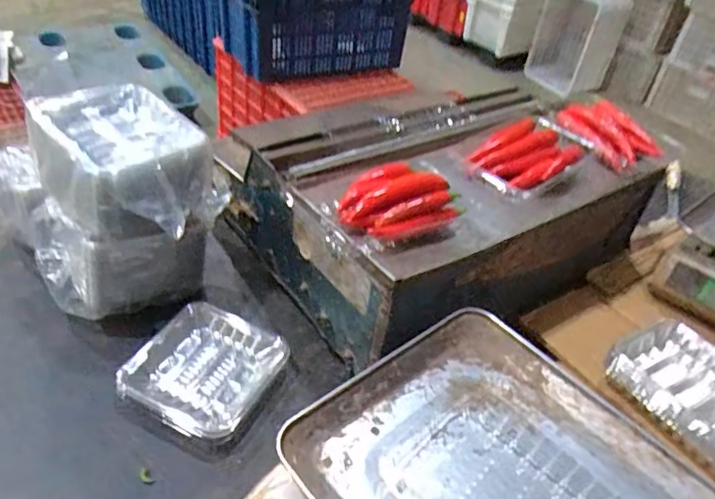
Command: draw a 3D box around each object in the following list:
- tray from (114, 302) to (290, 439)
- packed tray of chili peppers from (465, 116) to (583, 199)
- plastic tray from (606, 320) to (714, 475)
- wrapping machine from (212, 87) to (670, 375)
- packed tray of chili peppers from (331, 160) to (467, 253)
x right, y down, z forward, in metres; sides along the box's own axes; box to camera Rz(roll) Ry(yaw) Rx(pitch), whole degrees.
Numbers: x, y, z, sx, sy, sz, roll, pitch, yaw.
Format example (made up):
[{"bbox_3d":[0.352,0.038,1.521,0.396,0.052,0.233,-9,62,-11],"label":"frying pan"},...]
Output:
[{"bbox_3d":[-0.160,0.127,0.583,0.136,0.032,0.142,23,43,19],"label":"tray"},{"bbox_3d":[0.203,-0.114,0.658,0.092,0.031,0.131,36,47,30],"label":"packed tray of chili peppers"},{"bbox_3d":[0.374,0.164,0.581,0.132,0.050,0.189,-20,47,-28],"label":"plastic tray"},{"bbox_3d":[0.120,-0.079,0.716,0.470,0.182,0.308,-21,47,-29],"label":"wrapping machine"},{"bbox_3d":[0.035,-0.049,0.554,0.131,0.037,0.104,-17,45,-27],"label":"packed tray of chili peppers"}]

